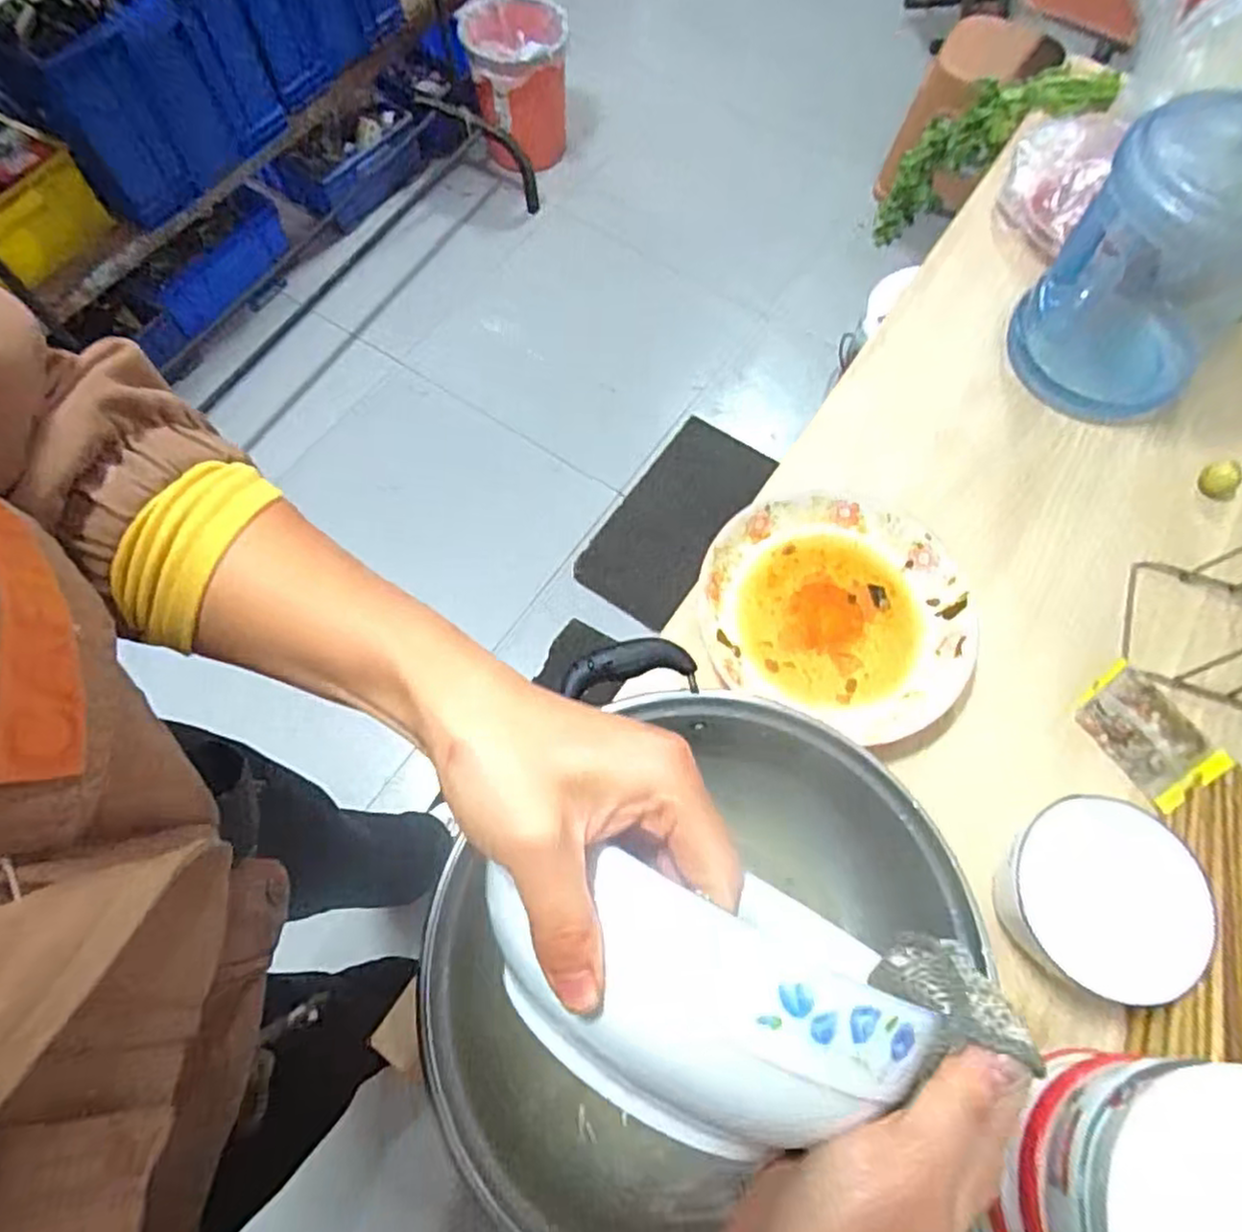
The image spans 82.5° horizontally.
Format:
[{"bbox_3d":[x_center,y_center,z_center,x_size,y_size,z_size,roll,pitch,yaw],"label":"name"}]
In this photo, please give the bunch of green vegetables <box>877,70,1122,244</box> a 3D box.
[{"bbox_3d":[0.425,-0.565,0.847,0.274,0.067,0.084,-21,60,39],"label":"bunch of green vegetables"}]

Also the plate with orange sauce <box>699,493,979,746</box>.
[{"bbox_3d":[0.165,-0.006,0.539,0.196,0.032,0.182,0,68,0],"label":"plate with orange sauce"}]

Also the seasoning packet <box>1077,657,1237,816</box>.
[{"bbox_3d":[0.383,0.084,0.513,0.070,0.008,0.093,-32,71,-13],"label":"seasoning packet"}]

